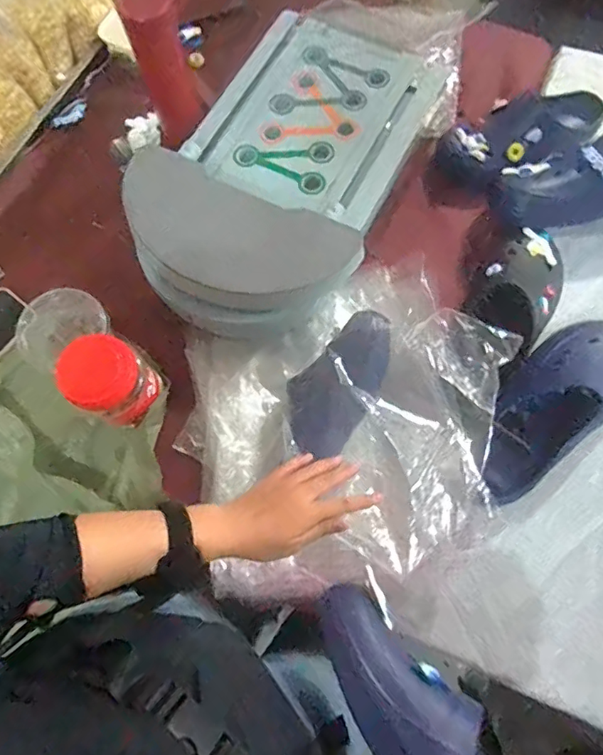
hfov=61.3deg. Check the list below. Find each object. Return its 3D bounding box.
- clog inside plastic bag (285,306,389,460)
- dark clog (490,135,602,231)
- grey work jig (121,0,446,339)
[{"bbox_3d":[0.049,0.011,0.629,0.093,0.082,0.177,35,76,13],"label":"clog inside plastic bag"},{"bbox_3d":[0.408,-0.265,0.693,0.288,0.094,0.101,-9,71,-1],"label":"dark clog"},{"bbox_3d":[-0.021,-0.309,0.741,0.313,0.108,0.518,25,74,10],"label":"grey work jig"}]

